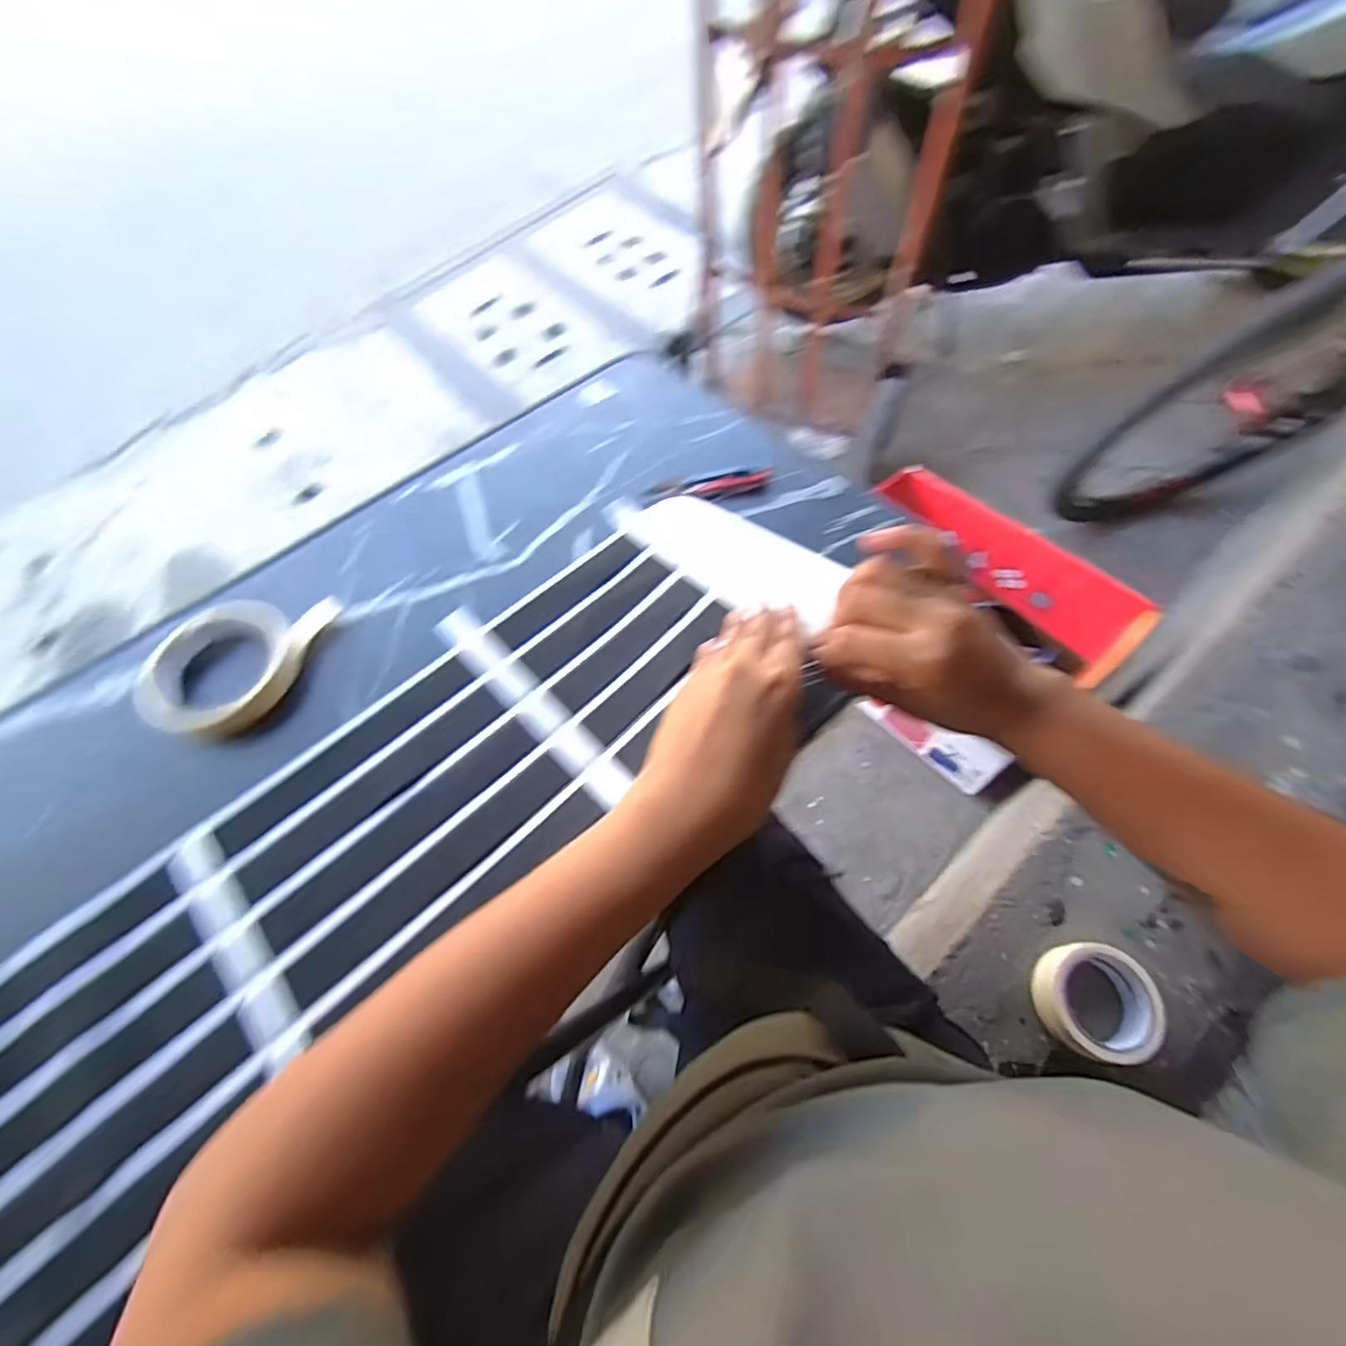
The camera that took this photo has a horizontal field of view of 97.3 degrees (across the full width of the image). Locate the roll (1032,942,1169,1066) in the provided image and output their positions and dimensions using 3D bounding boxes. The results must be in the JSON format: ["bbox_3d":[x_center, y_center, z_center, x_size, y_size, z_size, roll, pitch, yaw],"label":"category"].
[{"bbox_3d":[0.409,0.318,0.574,0.095,0.052,0.098,0,64,0],"label":"roll"}]

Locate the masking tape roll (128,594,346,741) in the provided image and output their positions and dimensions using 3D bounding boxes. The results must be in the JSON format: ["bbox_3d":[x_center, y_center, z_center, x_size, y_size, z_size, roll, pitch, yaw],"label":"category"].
[{"bbox_3d":[-0.313,-0.012,0.423,0.089,0.038,0.120,18,66,9],"label":"masking tape roll"}]

